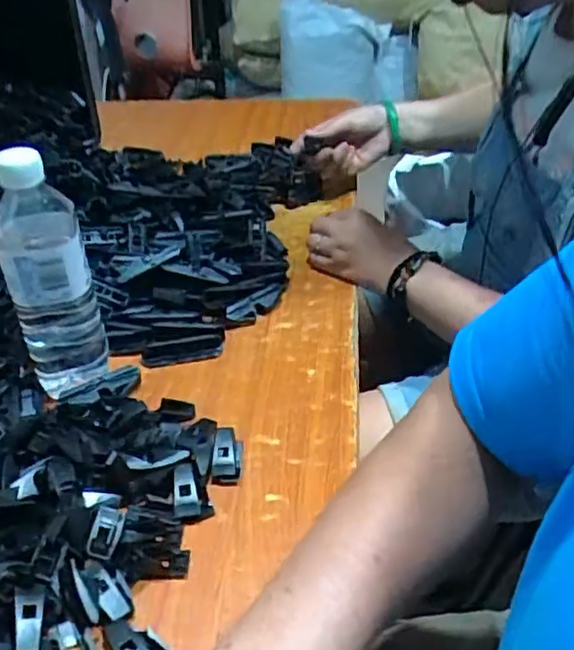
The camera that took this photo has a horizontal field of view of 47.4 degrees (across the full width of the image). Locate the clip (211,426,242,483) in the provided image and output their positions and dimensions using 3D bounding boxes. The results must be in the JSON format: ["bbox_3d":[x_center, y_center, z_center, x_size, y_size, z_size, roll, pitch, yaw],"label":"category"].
[{"bbox_3d":[-0.045,0.100,0.500,0.021,0.014,0.050,-2,37,2],"label":"clip"}]

